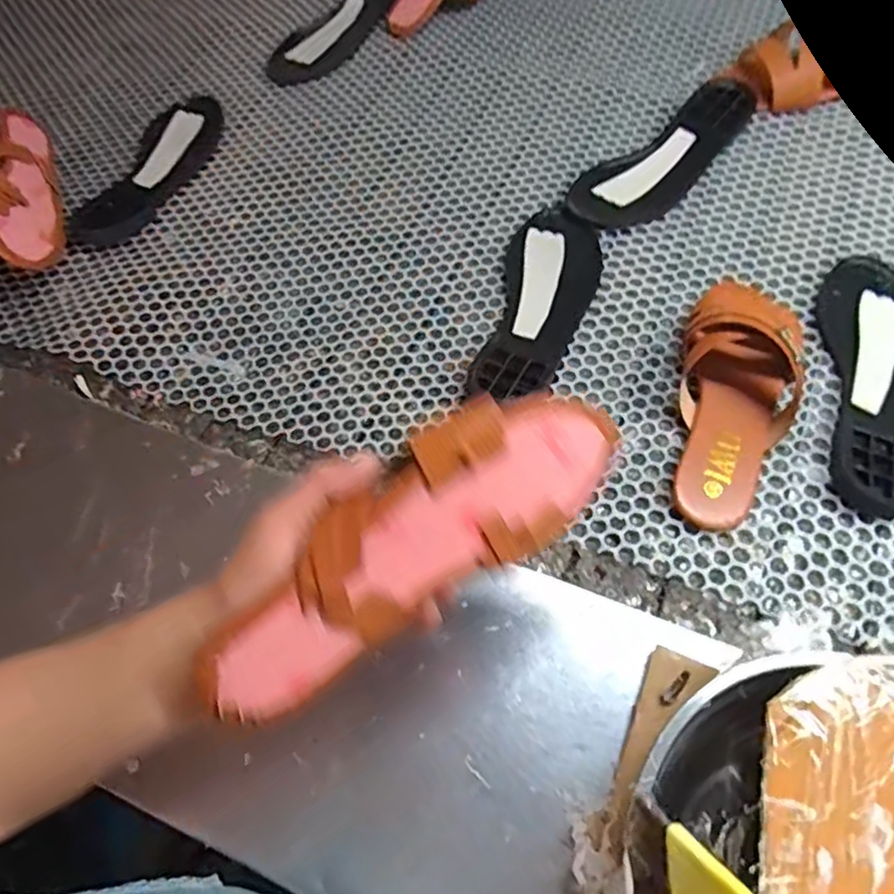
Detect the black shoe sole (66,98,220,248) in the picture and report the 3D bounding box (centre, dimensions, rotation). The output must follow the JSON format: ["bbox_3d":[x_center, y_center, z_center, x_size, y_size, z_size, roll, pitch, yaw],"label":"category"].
[{"bbox_3d":[-0.326,-0.311,0.723,0.094,0.019,0.239,25,66,16],"label":"black shoe sole"}]

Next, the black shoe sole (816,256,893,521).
[{"bbox_3d":[0.350,-0.058,0.525,0.077,0.020,0.247,12,63,10],"label":"black shoe sole"}]

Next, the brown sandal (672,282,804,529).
[{"bbox_3d":[0.231,-0.055,0.509,0.091,0.061,0.245,17,63,13],"label":"brown sandal"}]

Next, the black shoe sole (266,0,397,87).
[{"bbox_3d":[-0.127,-0.547,0.829,0.100,0.024,0.244,26,66,17],"label":"black shoe sole"}]

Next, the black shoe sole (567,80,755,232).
[{"bbox_3d":[0.228,-0.302,0.670,0.244,0.025,0.082,-41,67,-17],"label":"black shoe sole"}]

